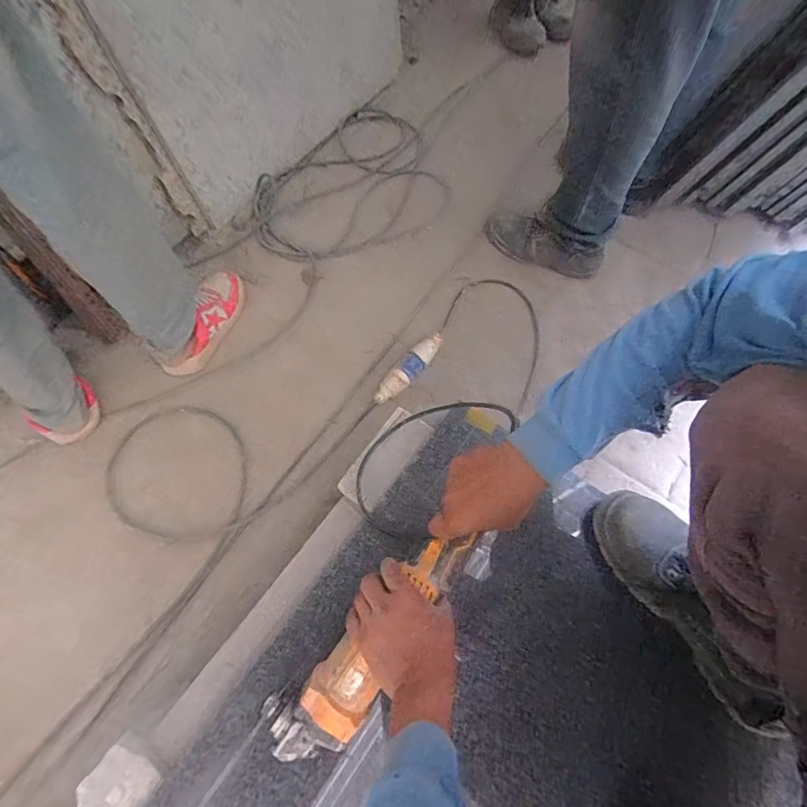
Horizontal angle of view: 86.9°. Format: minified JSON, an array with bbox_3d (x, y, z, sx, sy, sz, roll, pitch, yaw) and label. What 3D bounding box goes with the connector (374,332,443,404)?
[{"bbox_3d":[0.015,-0.073,0.887,0.048,0.056,0.201,37,70,14],"label":"connector"}]

